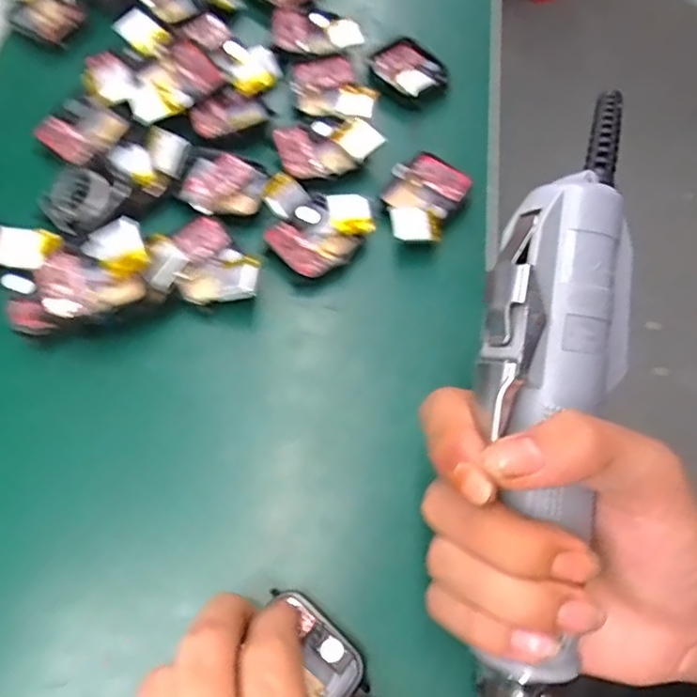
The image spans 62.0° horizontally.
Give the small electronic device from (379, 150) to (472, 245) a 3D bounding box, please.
[{"bbox_3d":[0.037,-0.077,0.300,0.038,0.015,0.057,27,68,10],"label":"small electronic device"}]

